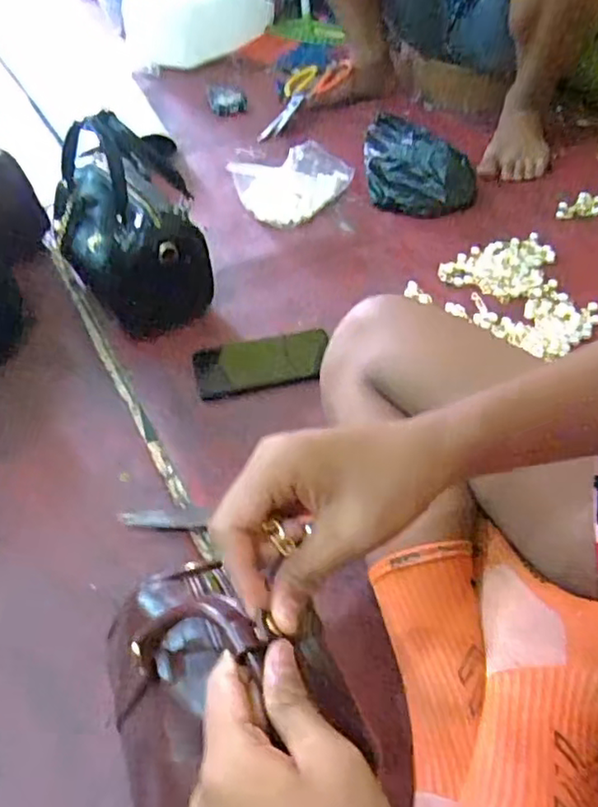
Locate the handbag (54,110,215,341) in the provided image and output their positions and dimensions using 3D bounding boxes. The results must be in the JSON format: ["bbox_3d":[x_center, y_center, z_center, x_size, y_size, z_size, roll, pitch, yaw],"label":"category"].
[{"bbox_3d":[-0.215,-0.220,0.765,0.134,0.220,0.200,-26,53,-19],"label":"handbag"}]

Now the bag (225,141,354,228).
[{"bbox_3d":[0.006,-0.346,0.966,0.193,0.061,0.106,-31,55,-23],"label":"bag"}]

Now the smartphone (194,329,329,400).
[{"bbox_3d":[-0.041,-0.050,0.747,0.161,0.008,0.079,-13,50,-9],"label":"smartphone"}]

